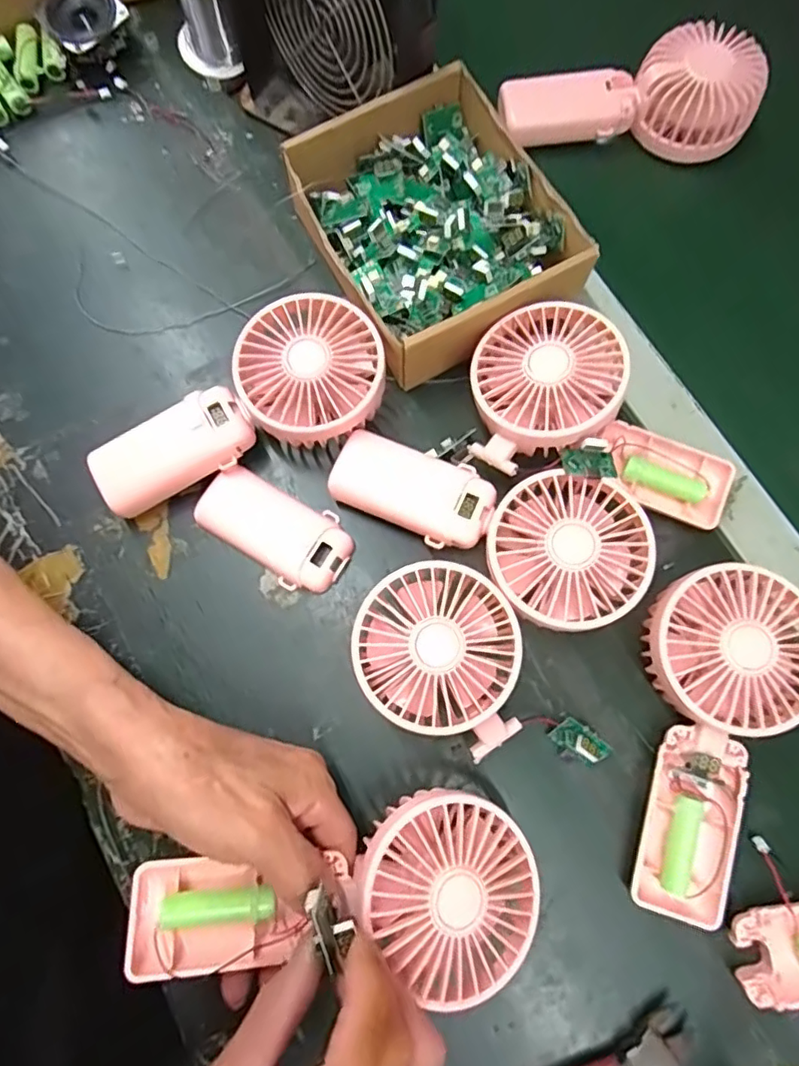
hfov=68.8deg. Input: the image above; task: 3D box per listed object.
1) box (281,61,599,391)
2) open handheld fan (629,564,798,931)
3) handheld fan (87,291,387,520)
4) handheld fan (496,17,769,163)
[{"bbox_3d":[0.021,-0.197,0.381,0.146,0.050,0.168,-25,78,-7],"label":"box"},{"bbox_3d":[0.170,0.111,0.315,0.086,0.029,0.183,13,90,3],"label":"open handheld fan"},{"bbox_3d":[-0.099,-0.077,0.354,0.180,0.042,0.084,-22,78,-6],"label":"handheld fan"},{"bbox_3d":[0.165,-0.308,0.419,0.170,0.045,0.078,-13,77,-4],"label":"handheld fan"}]

